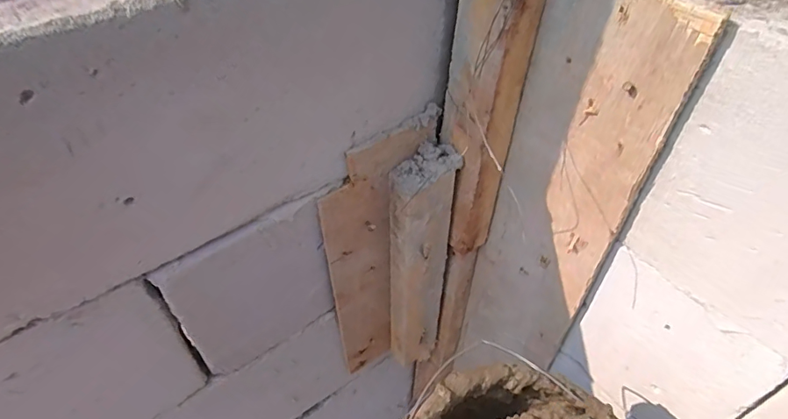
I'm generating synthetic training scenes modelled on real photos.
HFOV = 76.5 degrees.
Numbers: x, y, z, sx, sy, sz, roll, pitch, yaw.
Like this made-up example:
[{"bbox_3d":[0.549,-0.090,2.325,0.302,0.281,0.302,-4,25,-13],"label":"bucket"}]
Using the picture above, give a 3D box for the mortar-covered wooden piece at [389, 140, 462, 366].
[{"bbox_3d":[0.029,0.077,0.601,0.065,0.361,0.038,-25,51,-22],"label":"mortar-covered wooden piece"}]

